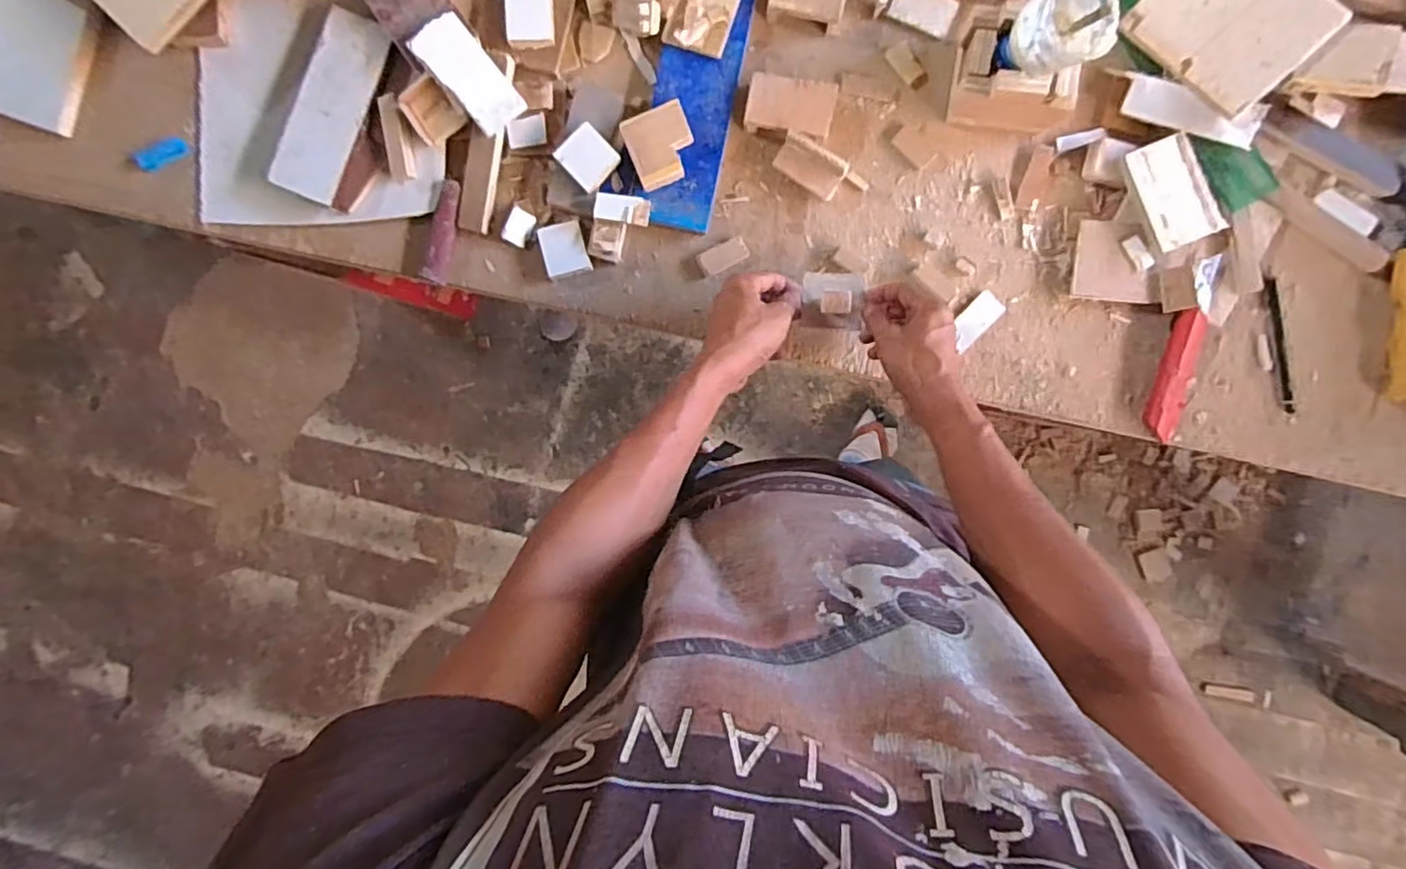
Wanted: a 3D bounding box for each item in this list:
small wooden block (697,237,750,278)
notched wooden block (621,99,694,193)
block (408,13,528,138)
[{"bbox_3d":[0.021,-0.181,0.651,0.051,0.008,0.025,-28,94,6],"label":"small wooden block"},{"bbox_3d":[-0.040,-0.285,0.634,0.064,0.024,0.069,-23,94,6],"label":"notched wooden block"},{"bbox_3d":[-0.229,-0.353,0.626,0.053,0.011,0.107,-42,106,-8],"label":"block"}]

